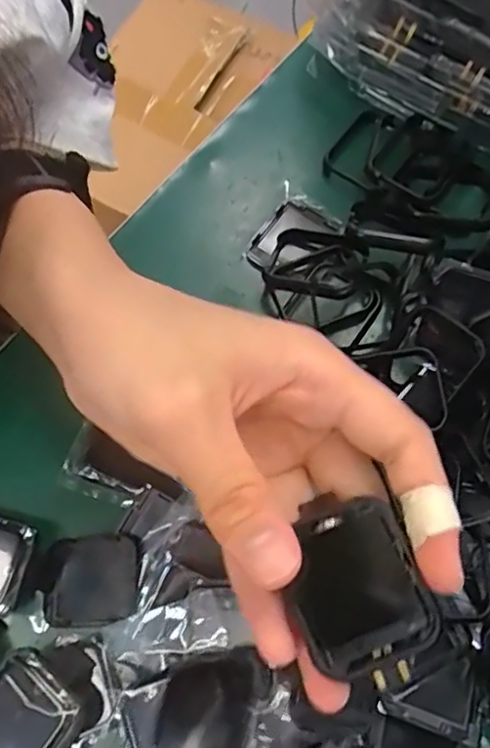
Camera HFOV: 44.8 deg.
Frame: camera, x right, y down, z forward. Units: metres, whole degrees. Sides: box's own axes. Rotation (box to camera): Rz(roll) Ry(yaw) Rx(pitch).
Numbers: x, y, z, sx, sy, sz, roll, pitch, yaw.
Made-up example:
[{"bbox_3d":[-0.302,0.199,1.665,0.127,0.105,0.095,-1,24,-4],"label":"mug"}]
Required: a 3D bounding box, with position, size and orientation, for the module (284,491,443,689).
[{"bbox_3d":[0.030,0.060,0.162,0.035,0.010,0.049,-21,72,-6],"label":"module"}]

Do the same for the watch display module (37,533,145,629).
[{"bbox_3d":[-0.061,0.081,0.233,0.045,0.006,0.033,-9,70,19],"label":"watch display module"}]

